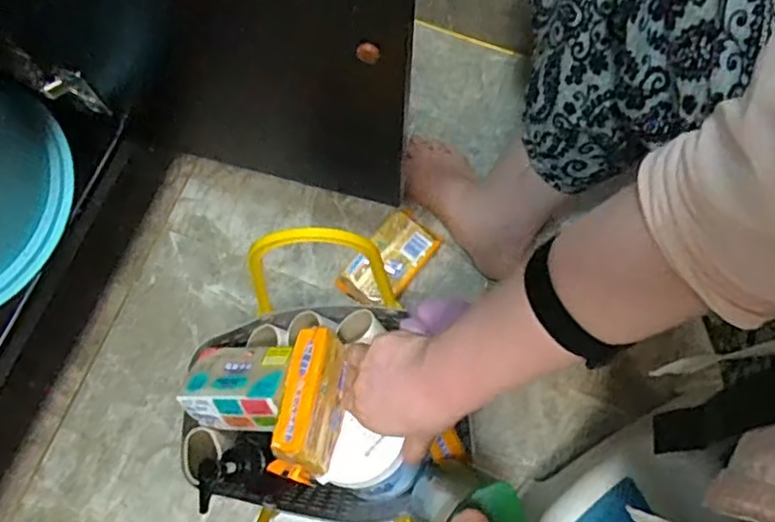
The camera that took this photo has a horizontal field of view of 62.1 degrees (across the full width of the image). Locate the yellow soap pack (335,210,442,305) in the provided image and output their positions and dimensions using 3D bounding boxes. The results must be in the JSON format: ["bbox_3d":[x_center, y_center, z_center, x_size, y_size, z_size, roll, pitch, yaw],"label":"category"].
[{"bbox_3d":[0.003,0.000,0.779,0.071,0.034,0.123,38,77,9],"label":"yellow soap pack"}]

